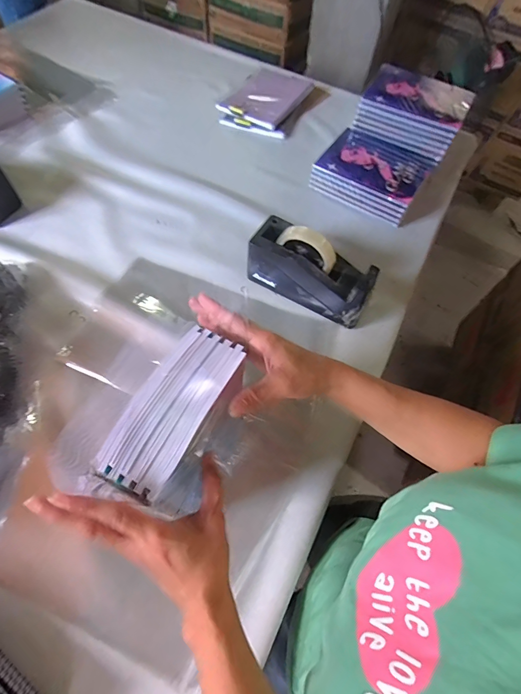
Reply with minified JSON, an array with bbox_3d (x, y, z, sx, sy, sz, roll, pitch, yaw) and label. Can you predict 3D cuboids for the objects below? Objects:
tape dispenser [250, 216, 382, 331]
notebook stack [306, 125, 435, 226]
[{"bbox_3d":[0.083,-0.127,0.573,0.195,0.111,0.069,28,62,12],"label":"tape dispenser"},{"bbox_3d":[0.224,-0.349,0.739,0.200,0.066,0.161,30,62,13],"label":"notebook stack"}]

